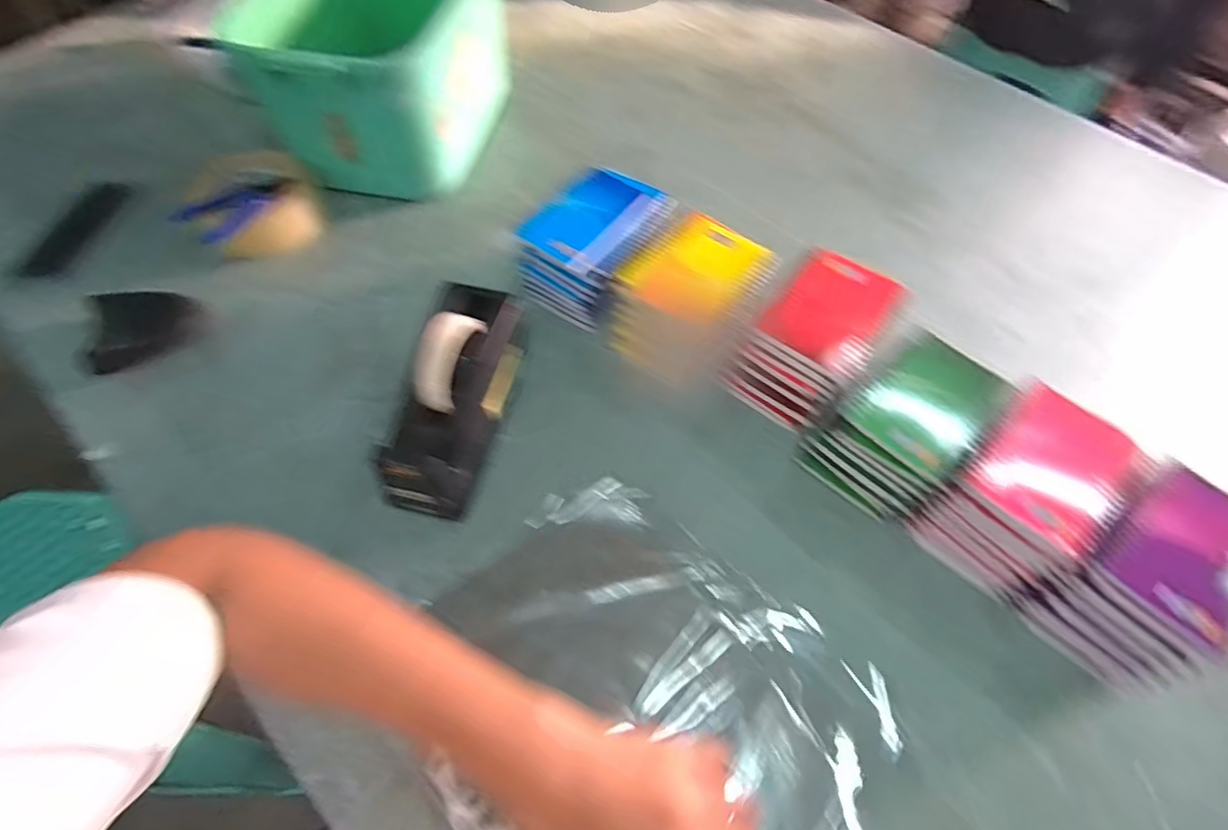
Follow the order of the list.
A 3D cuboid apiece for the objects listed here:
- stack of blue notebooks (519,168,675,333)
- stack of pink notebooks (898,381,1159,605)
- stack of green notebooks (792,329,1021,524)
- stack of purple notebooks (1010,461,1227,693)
[{"bbox_3d":[-0.020,-0.186,0.637,0.106,0.061,0.156,31,65,16],"label":"stack of blue notebooks"},{"bbox_3d":[0.343,0.068,0.511,0.102,0.107,0.138,41,68,20],"label":"stack of pink notebooks"},{"bbox_3d":[0.262,0.011,0.552,0.145,0.095,0.110,-41,68,-20],"label":"stack of green notebooks"},{"bbox_3d":[0.415,0.128,0.471,0.143,0.106,0.103,-36,66,-18],"label":"stack of purple notebooks"}]

